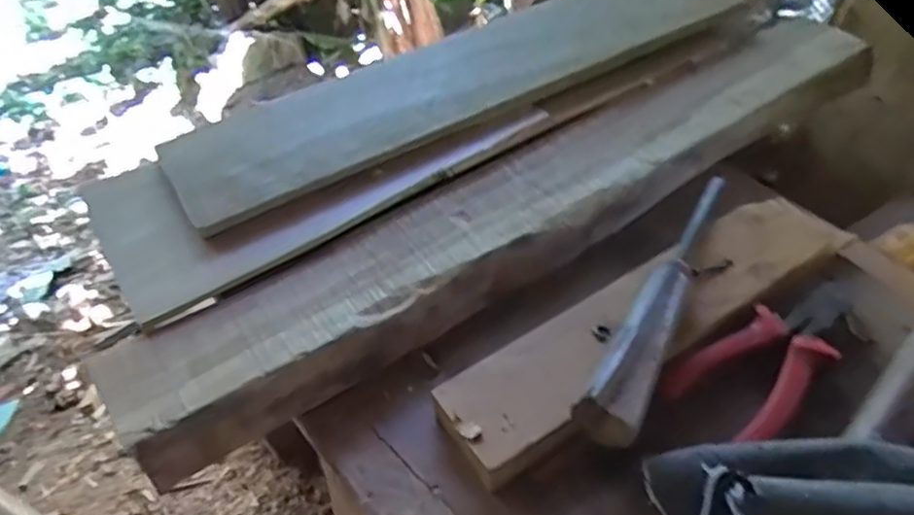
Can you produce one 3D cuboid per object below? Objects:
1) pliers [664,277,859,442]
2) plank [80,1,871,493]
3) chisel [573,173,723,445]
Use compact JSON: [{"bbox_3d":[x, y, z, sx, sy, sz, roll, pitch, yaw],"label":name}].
[{"bbox_3d":[0.186,0.052,0.397,0.145,0.015,0.057,-36,55,-26],"label":"pliers"},{"bbox_3d":[0.073,-0.054,0.478,0.626,0.039,0.094,-29,53,-21],"label":"plank"},{"bbox_3d":[0.128,0.017,0.394,0.030,0.033,0.221,24,53,23],"label":"chisel"}]

